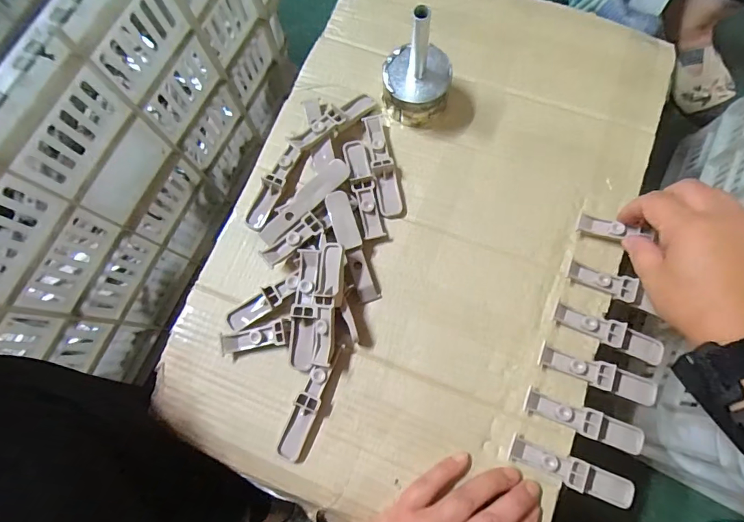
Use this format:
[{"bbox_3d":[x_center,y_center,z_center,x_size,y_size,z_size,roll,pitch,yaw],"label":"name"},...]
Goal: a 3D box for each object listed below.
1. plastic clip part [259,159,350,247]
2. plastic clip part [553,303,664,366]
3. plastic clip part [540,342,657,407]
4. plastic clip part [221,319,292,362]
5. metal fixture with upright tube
[{"bbox_3d":[-0.060,-0.055,0.357,0.098,0.007,0.025,-44,77,-7],"label":"plastic clip part"},{"bbox_3d":[0.197,0.058,0.332,0.094,0.010,0.022,21,75,6],"label":"plastic clip part"},{"bbox_3d":[0.182,0.091,0.324,0.097,0.011,0.020,18,78,9],"label":"plastic clip part"},{"bbox_3d":[-0.097,0.067,0.341,0.074,0.013,0.021,-16,74,10],"label":"plastic clip part"},{"bbox_3d":[0.040,-0.169,0.350,0.062,0.102,0.056,11,77,6],"label":"metal fixture with upright tube"}]

